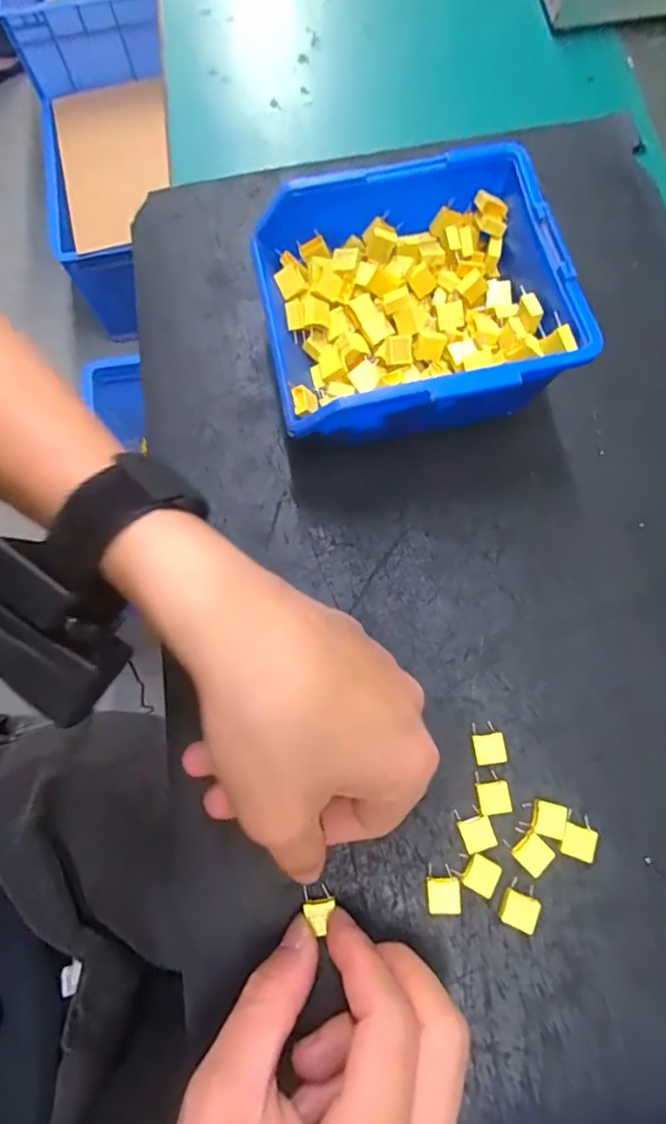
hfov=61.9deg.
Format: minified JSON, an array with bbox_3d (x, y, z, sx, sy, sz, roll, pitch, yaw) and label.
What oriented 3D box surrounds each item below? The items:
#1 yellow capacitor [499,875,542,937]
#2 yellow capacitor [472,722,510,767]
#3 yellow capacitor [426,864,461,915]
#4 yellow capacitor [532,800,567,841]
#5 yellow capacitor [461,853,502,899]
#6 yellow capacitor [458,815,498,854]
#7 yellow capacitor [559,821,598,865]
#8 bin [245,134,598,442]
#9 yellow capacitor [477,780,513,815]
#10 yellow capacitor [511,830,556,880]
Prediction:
[{"bbox_3d":[0.077,0.141,0.228,0.015,0.005,0.017,22,75,8],"label":"yellow capacitor"},{"bbox_3d":[0.069,0.081,0.246,0.014,0.005,0.018,-10,74,-2],"label":"yellow capacitor"},{"bbox_3d":[0.046,0.136,0.231,0.013,0.006,0.017,-2,73,1],"label":"yellow capacitor"},{"bbox_3d":[0.092,0.110,0.236,0.013,0.004,0.013,16,74,6],"label":"yellow capacitor"},{"bbox_3d":[0.062,0.130,0.231,0.014,0.004,0.014,32,77,10],"label":"yellow capacitor"},{"bbox_3d":[0.061,0.115,0.235,0.013,0.004,0.013,-17,74,-4],"label":"yellow capacitor"},{"bbox_3d":[0.103,0.118,0.234,0.013,0.005,0.013,17,75,6],"label":"yellow capacitor"},{"bbox_3d":[0.036,-0.116,0.270,0.132,0.065,0.123,-12,74,-2],"label":"bin"},{"bbox_3d":[0.069,0.100,0.240,0.013,0.004,0.017,-7,73,-1],"label":"yellow capacitor"},{"bbox_3d":[0.084,0.122,0.232,0.014,0.004,0.014,-42,77,-10],"label":"yellow capacitor"}]

